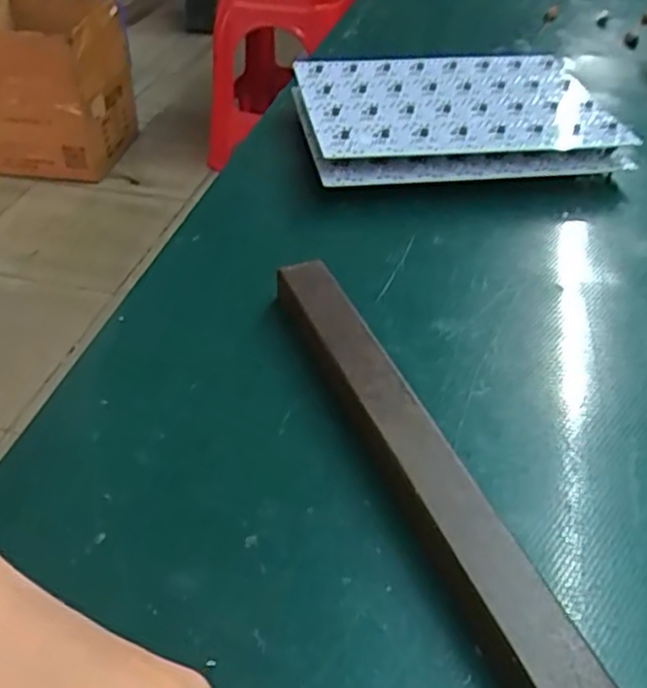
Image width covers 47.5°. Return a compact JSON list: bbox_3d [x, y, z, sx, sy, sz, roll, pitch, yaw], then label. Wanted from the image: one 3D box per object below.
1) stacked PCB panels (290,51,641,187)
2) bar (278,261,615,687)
[{"bbox_3d":[0.077,-0.139,0.431,0.184,0.017,0.130,-5,44,-11],"label":"stacked PCB panels"},{"bbox_3d":[0.032,0.047,0.225,0.021,0.019,0.229,-14,42,-18],"label":"bar"}]

